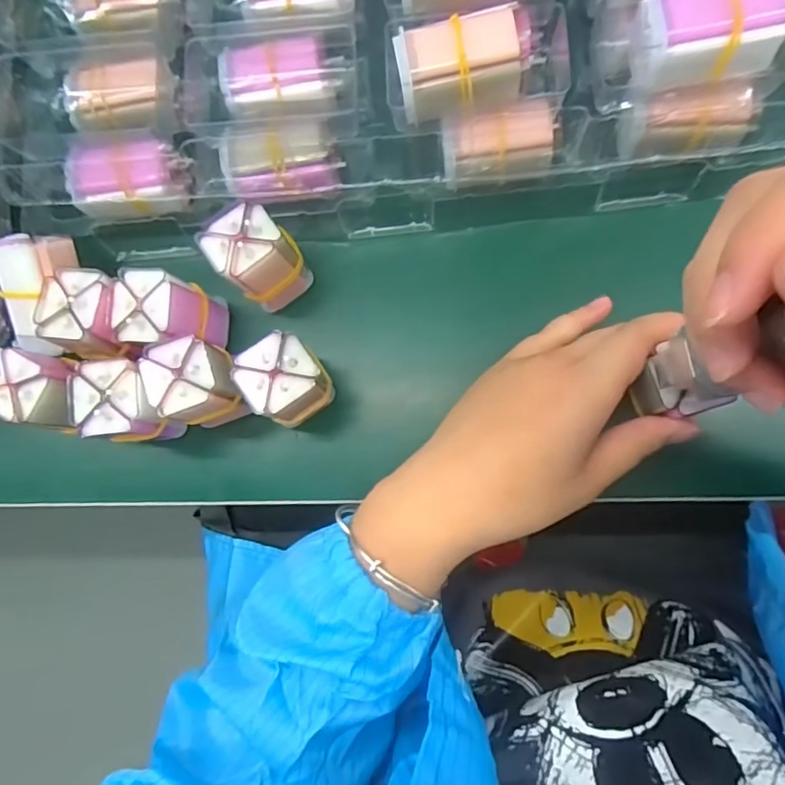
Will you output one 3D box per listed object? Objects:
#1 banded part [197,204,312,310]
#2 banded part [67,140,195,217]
[{"bbox_3d":[-0.068,-0.070,0.278,0.036,0.056,0.032,-41,80,-1],"label":"banded part"},{"bbox_3d":[-0.145,-0.116,0.297,0.060,0.027,0.038,-4,82,5],"label":"banded part"}]

